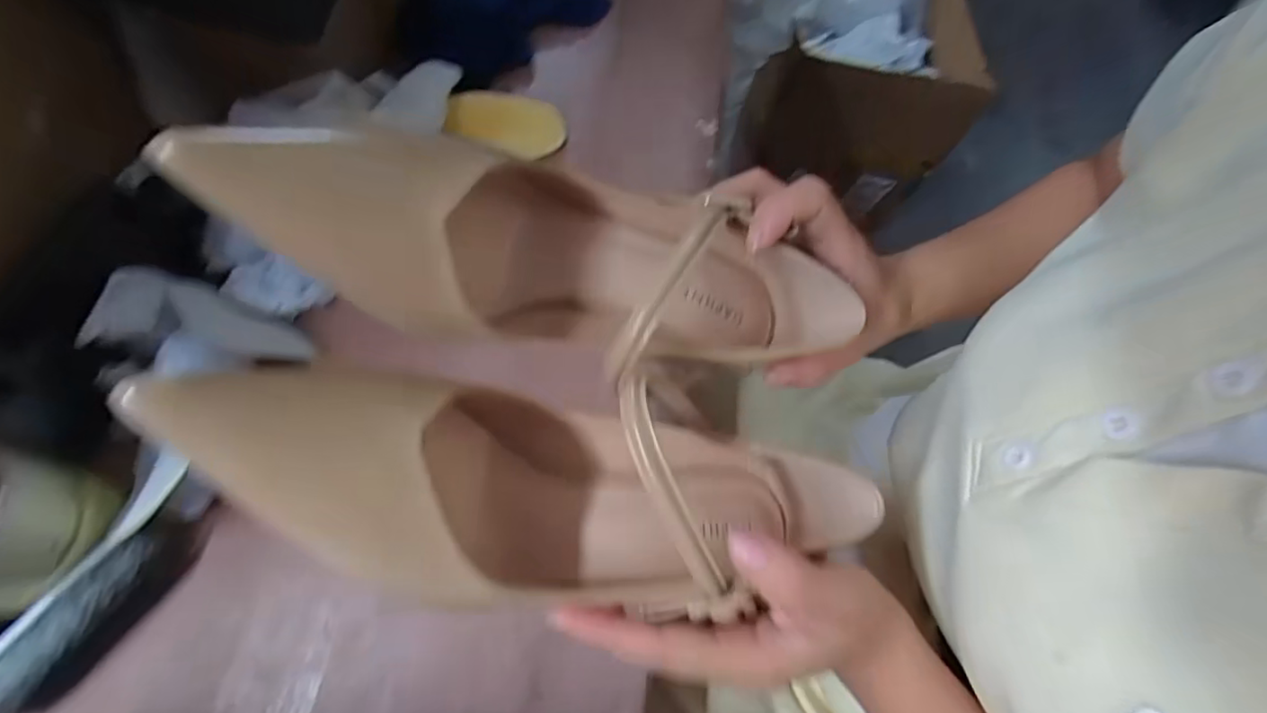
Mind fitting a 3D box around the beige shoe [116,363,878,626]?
[{"bbox_3d":[-0.029,0.052,0.227,0.252,0.068,0.073,18,64,-23],"label":"beige shoe"}]

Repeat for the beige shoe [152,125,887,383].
[{"bbox_3d":[-0.001,-0.034,0.259,0.309,0.080,0.086,6,62,-36],"label":"beige shoe"}]

